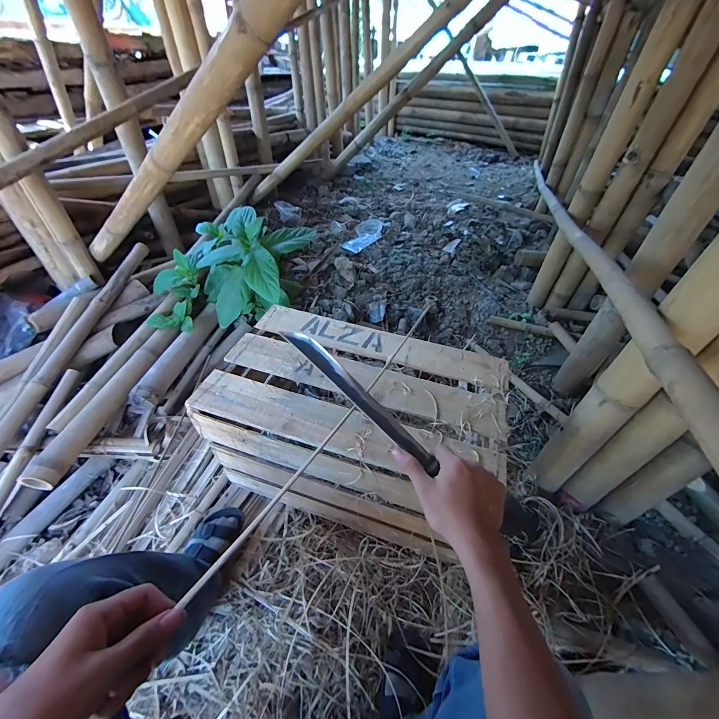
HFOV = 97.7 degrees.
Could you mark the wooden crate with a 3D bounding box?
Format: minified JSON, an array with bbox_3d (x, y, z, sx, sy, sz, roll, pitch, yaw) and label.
[{"bbox_3d":[-0.013,0.153,0.753,0.577,0.325,0.354,17,46,12],"label":"wooden crate"}]

